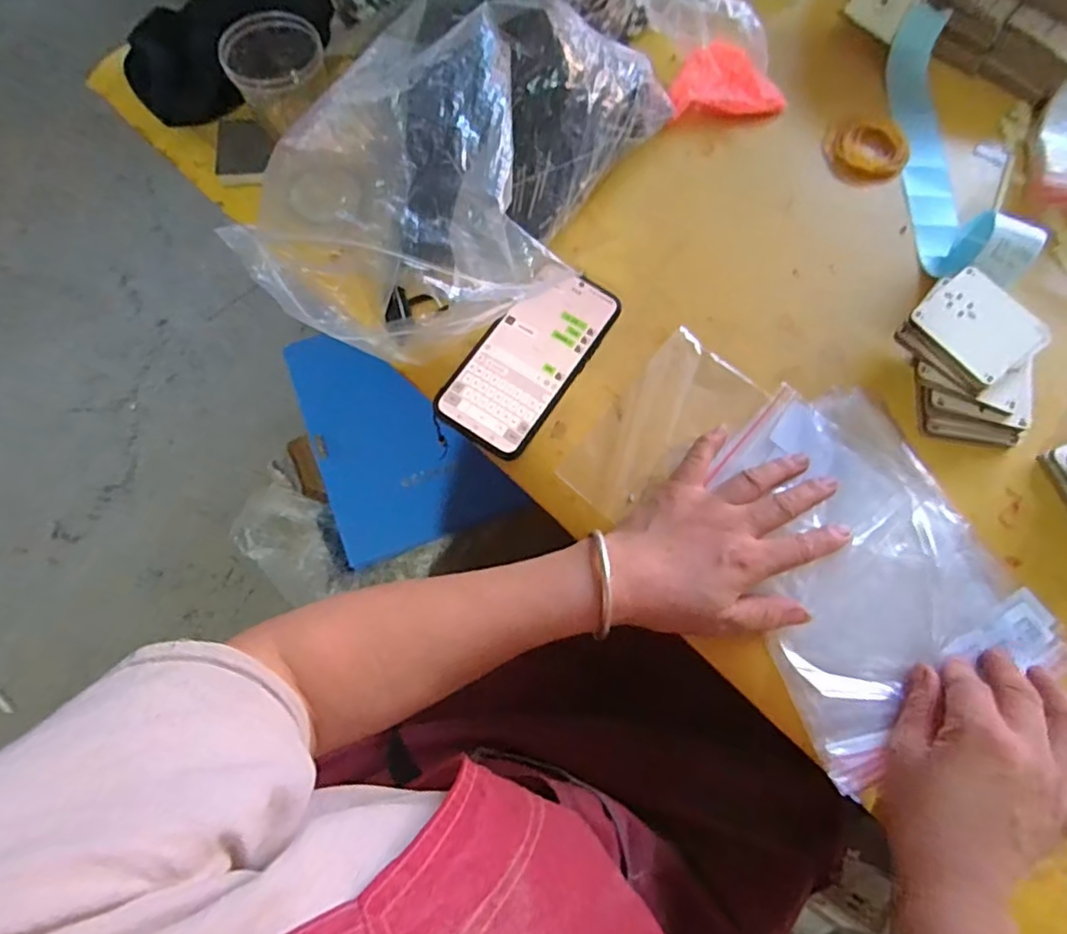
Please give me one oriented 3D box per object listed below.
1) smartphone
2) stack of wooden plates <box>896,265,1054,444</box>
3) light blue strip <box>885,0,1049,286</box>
[{"bbox_3d":[-0.004,-0.083,0.471,0.076,0.015,0.156,33,75,8],"label":"smartphone"},{"bbox_3d":[0.328,-0.074,0.460,0.094,0.050,0.126,-30,76,-10],"label":"stack of wooden plates"},{"bbox_3d":[0.354,-0.278,0.523,0.066,0.050,0.286,-3,73,-3],"label":"light blue strip"}]

